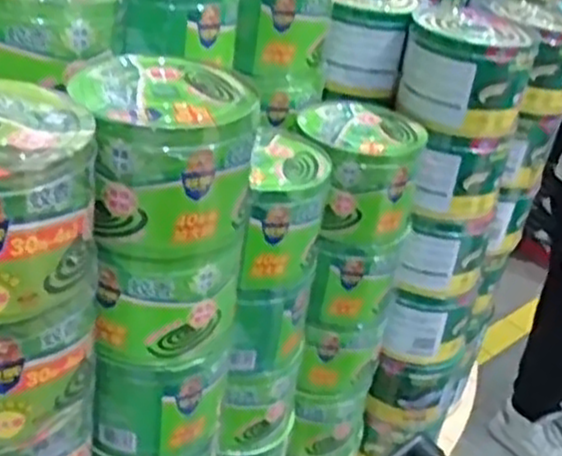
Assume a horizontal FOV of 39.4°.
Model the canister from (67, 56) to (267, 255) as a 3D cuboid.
[{"bbox_3d":[-0.085,-0.048,0.570,0.125,0.112,0.114,0,31,-11],"label":"canister"}]

